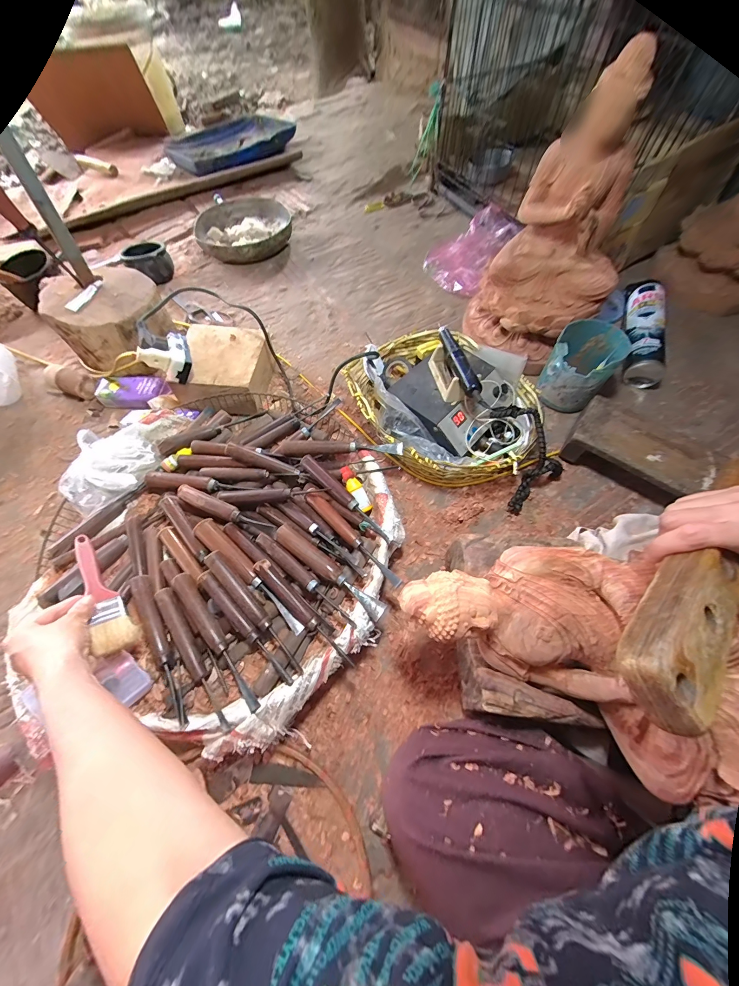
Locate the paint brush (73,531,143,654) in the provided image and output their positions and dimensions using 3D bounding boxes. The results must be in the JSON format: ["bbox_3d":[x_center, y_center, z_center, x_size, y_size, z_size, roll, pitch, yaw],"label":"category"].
[{"bbox_3d":[-0.331,0.119,0.413,0.173,0.020,0.039,43,28,26],"label":"paint brush"}]

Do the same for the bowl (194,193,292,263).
[{"bbox_3d":[-0.336,-0.707,0.907,0.249,0.054,0.252,1,66,-2],"label":"bowl"}]

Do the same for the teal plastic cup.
[{"bbox_3d":[0.394,-0.240,0.639,0.109,0.117,0.122,35,69,17],"label":"teal plastic cup"}]

